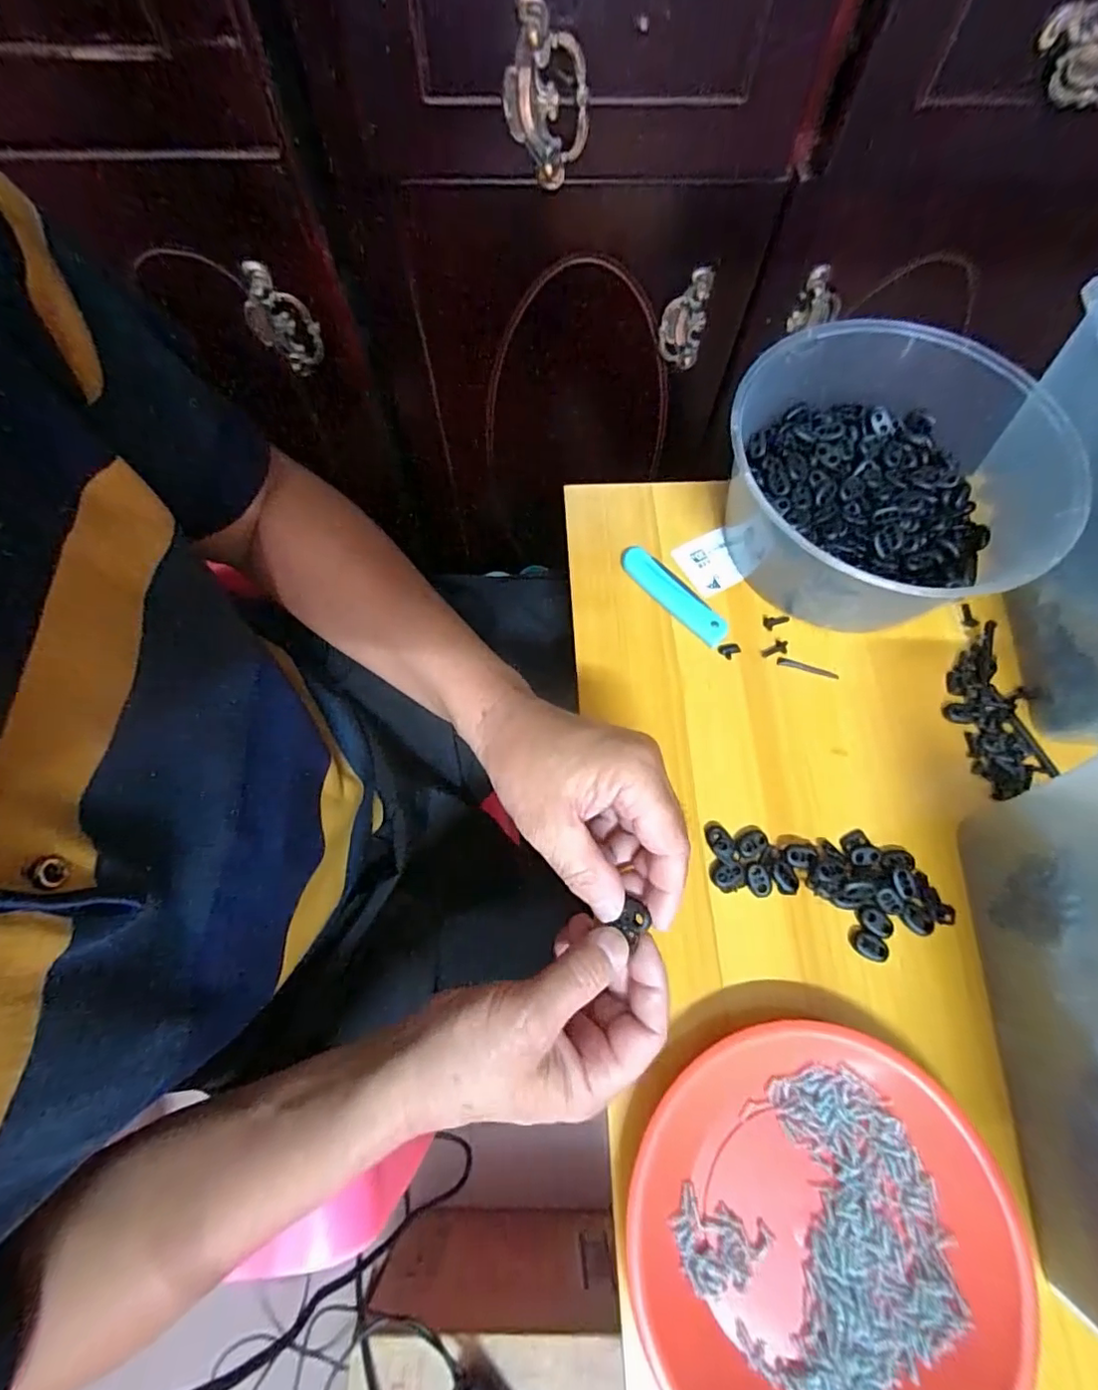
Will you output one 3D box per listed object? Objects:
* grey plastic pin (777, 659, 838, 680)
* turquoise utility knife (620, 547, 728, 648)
[{"bbox_3d":[0.192,-0.020,0.422,0.044,0.004,0.006,16,68,5],"label":"grey plastic pin"},{"bbox_3d":[0.096,-0.077,0.440,0.099,0.015,0.027,42,72,14],"label":"turquoise utility knife"}]

